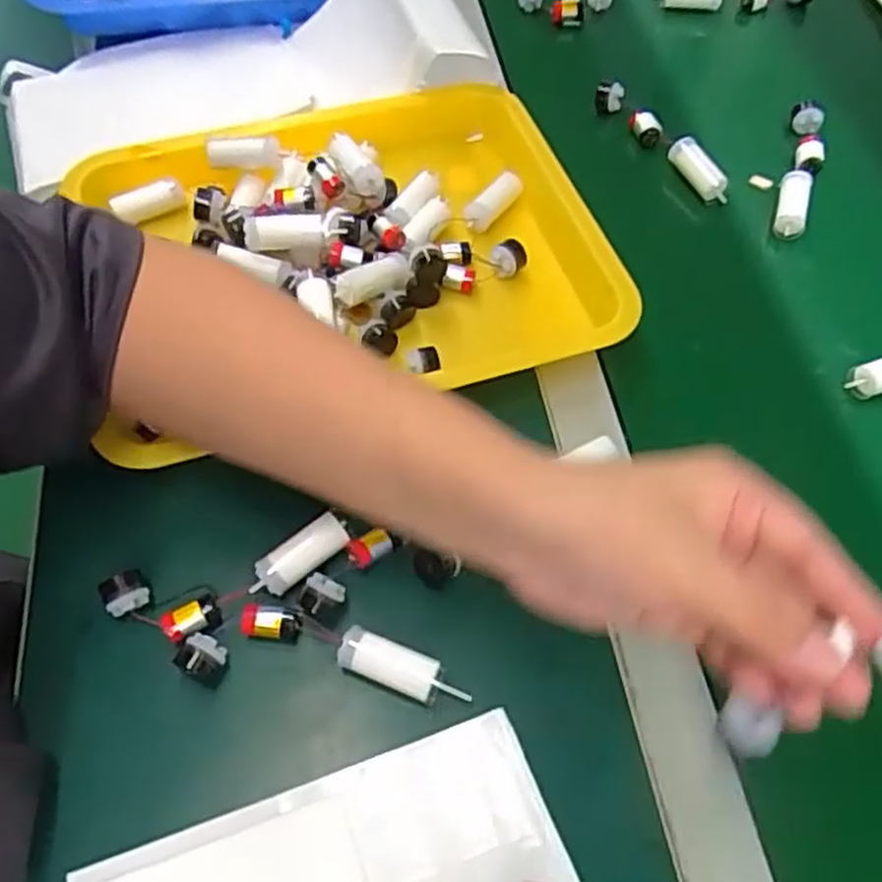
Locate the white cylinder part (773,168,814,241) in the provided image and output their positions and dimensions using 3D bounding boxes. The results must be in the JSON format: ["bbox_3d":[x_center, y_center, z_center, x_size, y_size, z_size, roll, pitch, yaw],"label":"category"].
[{"bbox_3d":[0.254,-0.172,0.547,0.022,0.018,0.052,15,64,11],"label":"white cylinder part"}]

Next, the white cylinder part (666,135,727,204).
[{"bbox_3d":[0.192,-0.200,0.560,0.014,0.022,0.056,-34,80,-14],"label":"white cylinder part"}]

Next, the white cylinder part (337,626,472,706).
[{"bbox_3d":[-0.018,0.112,0.367,0.064,0.015,0.019,18,64,13],"label":"white cylinder part"}]

